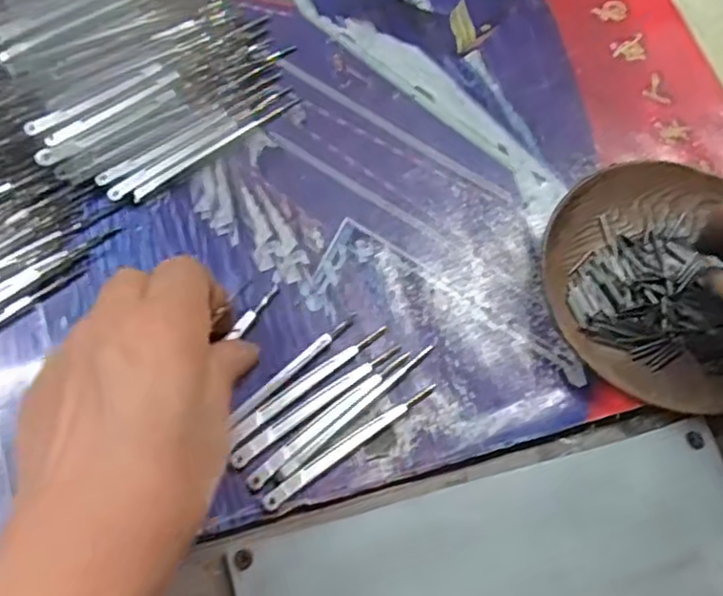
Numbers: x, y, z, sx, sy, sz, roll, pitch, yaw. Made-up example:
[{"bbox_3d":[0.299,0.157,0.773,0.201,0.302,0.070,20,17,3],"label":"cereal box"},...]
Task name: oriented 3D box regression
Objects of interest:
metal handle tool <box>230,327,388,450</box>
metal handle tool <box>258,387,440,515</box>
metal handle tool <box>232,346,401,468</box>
[{"bbox_3d":[-0.023,0.035,0.283,0.080,0.005,0.007,-37,75,-14],"label":"metal handle tool"},{"bbox_3d":[-0.004,0.060,0.274,0.084,0.006,0.007,-34,75,-14],"label":"metal handle tool"},{"bbox_3d":[-0.019,0.044,0.281,0.083,0.004,0.008,-35,75,-14],"label":"metal handle tool"}]

